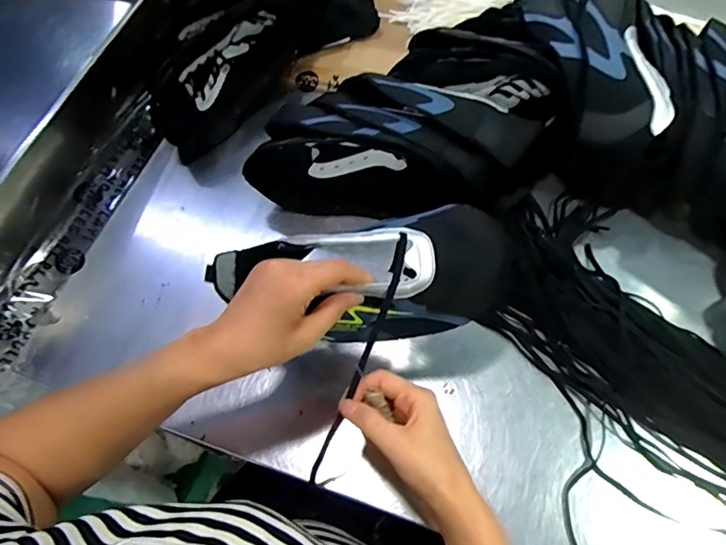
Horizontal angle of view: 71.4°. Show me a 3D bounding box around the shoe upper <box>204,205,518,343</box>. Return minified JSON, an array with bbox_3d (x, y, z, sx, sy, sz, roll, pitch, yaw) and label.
[{"bbox_3d":[-0.002,-0.001,0.442,0.254,0.067,0.102,-1,63,6],"label":"shoe upper"}]

